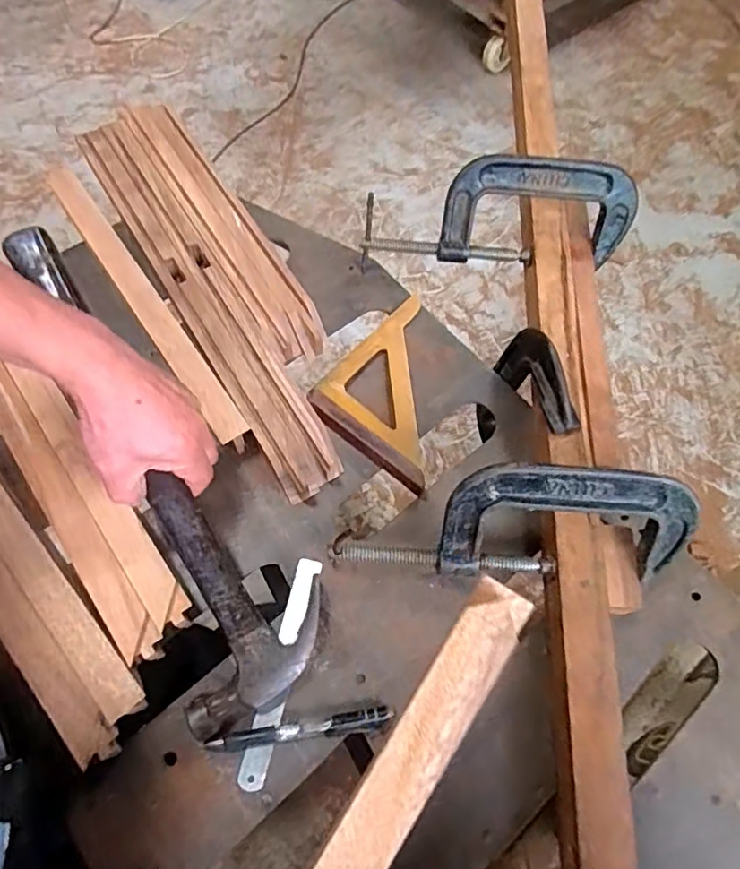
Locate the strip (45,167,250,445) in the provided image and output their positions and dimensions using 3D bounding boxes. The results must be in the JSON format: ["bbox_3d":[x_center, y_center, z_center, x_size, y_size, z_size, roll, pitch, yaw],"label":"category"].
[{"bbox_3d":[-0.234,-0.142,0.563,0.030,0.011,0.406,-33,70,-16],"label":"strip"}]

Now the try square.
[{"bbox_3d":[-0.002,-0.047,0.551,0.101,0.024,0.212,1,64,-1],"label":"try square"}]

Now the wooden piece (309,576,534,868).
[{"bbox_3d":[0.008,0.180,0.273,0.031,0.014,0.236,31,84,13],"label":"wooden piece"}]

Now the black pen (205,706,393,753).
[{"bbox_3d":[-0.052,0.225,0.427,0.137,0.010,0.013,-8,65,-5],"label":"black pen"}]

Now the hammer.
[{"bbox_3d":[-0.164,0.026,0.445,0.122,0.049,0.407,-28,88,-14],"label":"hammer"}]

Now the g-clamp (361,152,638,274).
[{"bbox_3d":[0.129,-0.229,0.580,0.274,0.105,0.029,-1,39,3],"label":"g-clamp"}]

